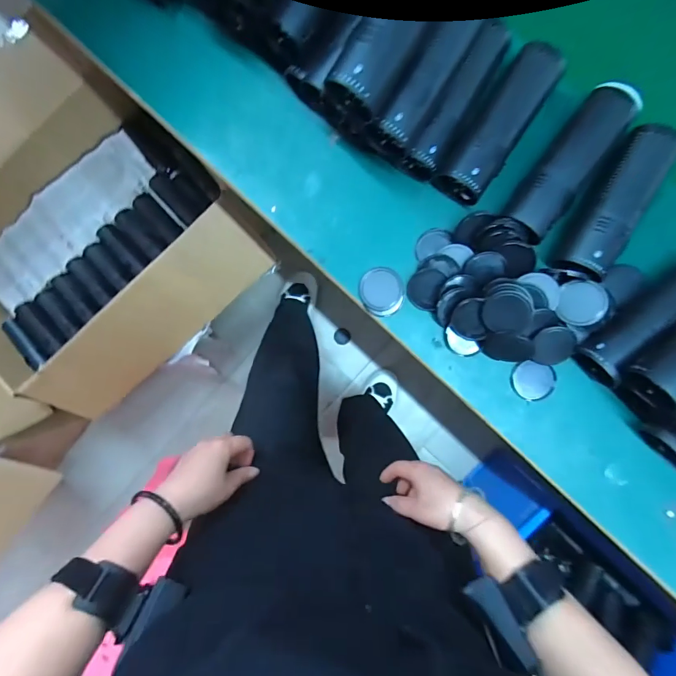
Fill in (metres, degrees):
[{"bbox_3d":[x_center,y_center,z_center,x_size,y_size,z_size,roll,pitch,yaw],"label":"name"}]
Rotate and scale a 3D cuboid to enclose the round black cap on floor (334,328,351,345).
[{"bbox_3d":[0.014,-0.005,1.222,0.050,0.009,0.049,0,93,3],"label":"round black cap on floor"}]

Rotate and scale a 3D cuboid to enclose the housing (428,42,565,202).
[{"bbox_3d":[0.175,-0.233,0.431,0.056,0.045,0.173,32,94,1],"label":"housing"}]

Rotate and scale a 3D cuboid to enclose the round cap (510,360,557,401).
[{"bbox_3d":[0.231,0.051,0.472,0.049,0.005,0.046,0,93,3],"label":"round cap"}]

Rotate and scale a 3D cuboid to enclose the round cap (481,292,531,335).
[{"bbox_3d":[0.187,-0.027,0.440,0.048,0.008,0.048,9,112,22],"label":"round cap"}]

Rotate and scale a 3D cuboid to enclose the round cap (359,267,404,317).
[{"bbox_3d":[0.053,-0.055,0.477,0.050,0.006,0.058,-11,93,4],"label":"round cap"}]

